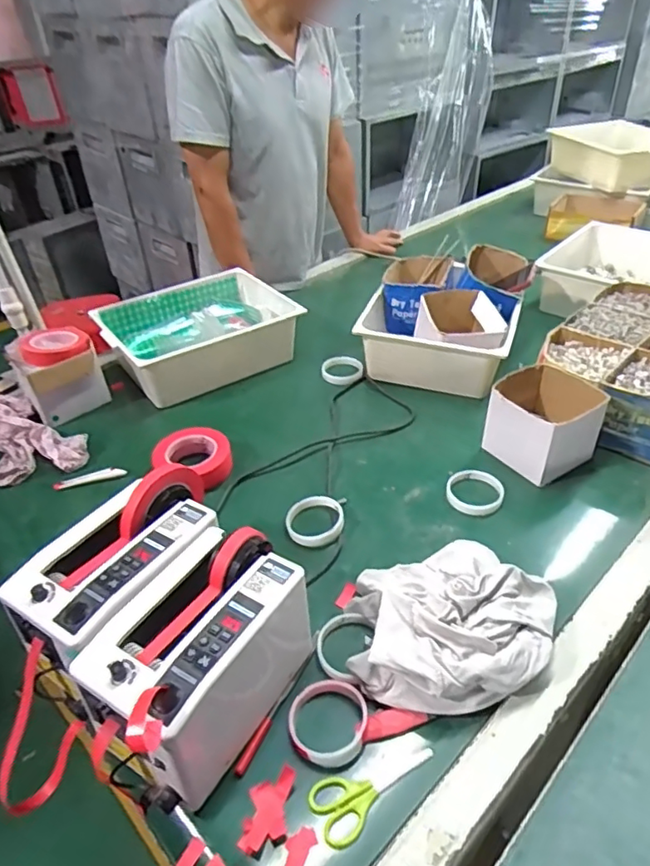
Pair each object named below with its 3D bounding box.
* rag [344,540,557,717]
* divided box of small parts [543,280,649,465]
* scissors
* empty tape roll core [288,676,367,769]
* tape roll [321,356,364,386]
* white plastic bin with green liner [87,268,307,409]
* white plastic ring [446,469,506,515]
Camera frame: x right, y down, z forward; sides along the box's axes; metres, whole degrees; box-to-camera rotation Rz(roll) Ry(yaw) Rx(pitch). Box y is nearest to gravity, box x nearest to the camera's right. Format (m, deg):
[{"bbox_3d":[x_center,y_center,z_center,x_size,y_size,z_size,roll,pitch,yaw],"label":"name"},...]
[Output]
[{"bbox_3d":[0.147,0.216,0.672,0.235,0.075,0.198,6,39,8],"label":"rag"},{"bbox_3d":[0.571,-0.125,1.049,0.281,0.115,0.405,28,48,33],"label":"divided box of small parts"},{"bbox_3d":[0.042,0.343,0.576,0.128,0.004,0.058,-30,47,-31],"label":"scissors"},{"bbox_3d":[0.003,0.302,0.614,0.082,0.014,0.089,0,39,0],"label":"empty tape roll core"},{"bbox_3d":[0.036,-0.130,1.184,0.084,0.012,0.098,-1,39,-1],"label":"tape roll"},{"bbox_3d":[-0.264,-0.211,1.228,0.374,0.112,0.288,-24,44,-26],"label":"white plastic bin with green liner"},{"bbox_3d":[0.229,0.088,0.885,0.084,0.016,0.088,0,39,0],"label":"white plastic ring"}]

